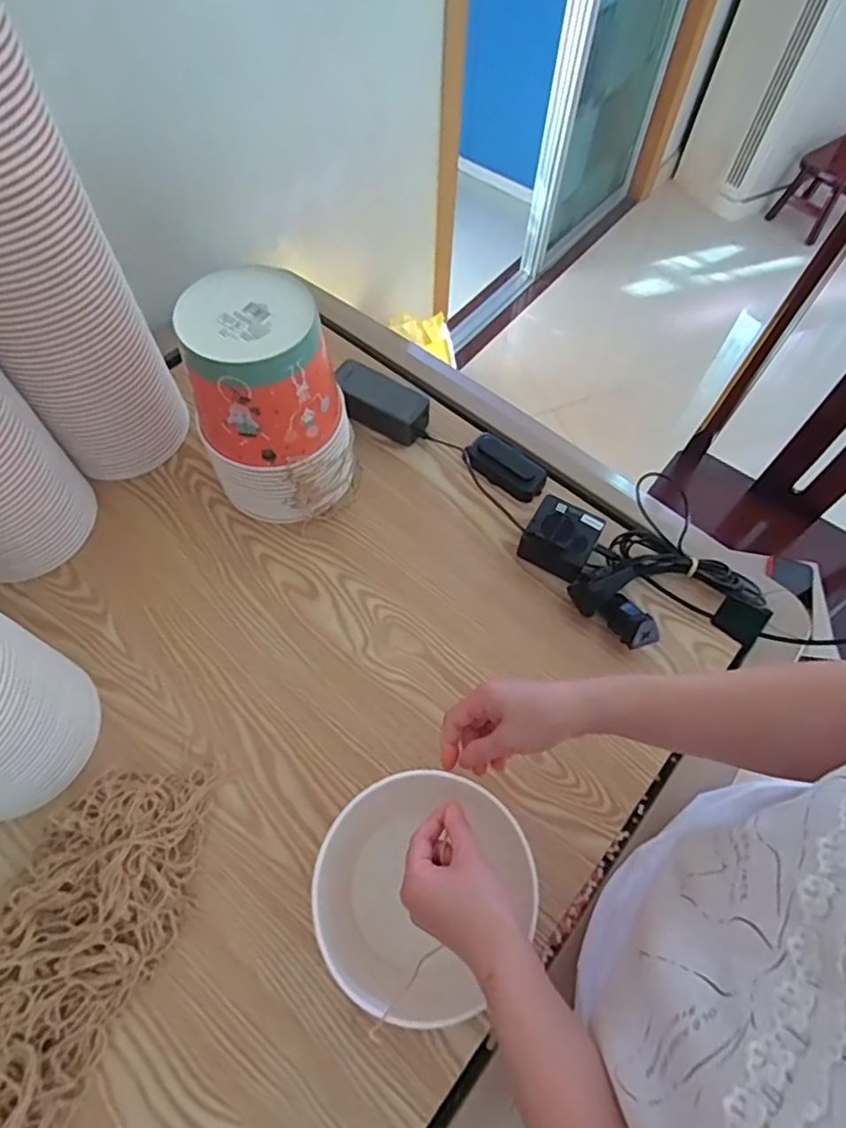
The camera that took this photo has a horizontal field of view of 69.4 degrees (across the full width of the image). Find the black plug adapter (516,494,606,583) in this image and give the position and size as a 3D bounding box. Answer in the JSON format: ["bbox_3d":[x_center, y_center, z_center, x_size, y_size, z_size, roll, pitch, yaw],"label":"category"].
[{"bbox_3d":[0.161,-0.031,0.713,0.076,0.060,0.072,30,66,13],"label":"black plug adapter"}]

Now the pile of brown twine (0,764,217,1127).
[{"bbox_3d":[-0.304,0.316,0.515,0.157,0.064,0.313,19,64,8],"label":"pile of brown twine"}]

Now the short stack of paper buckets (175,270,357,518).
[{"bbox_3d":[-0.164,-0.166,0.670,0.150,0.245,0.150,-18,65,-11],"label":"short stack of paper buckets"}]

